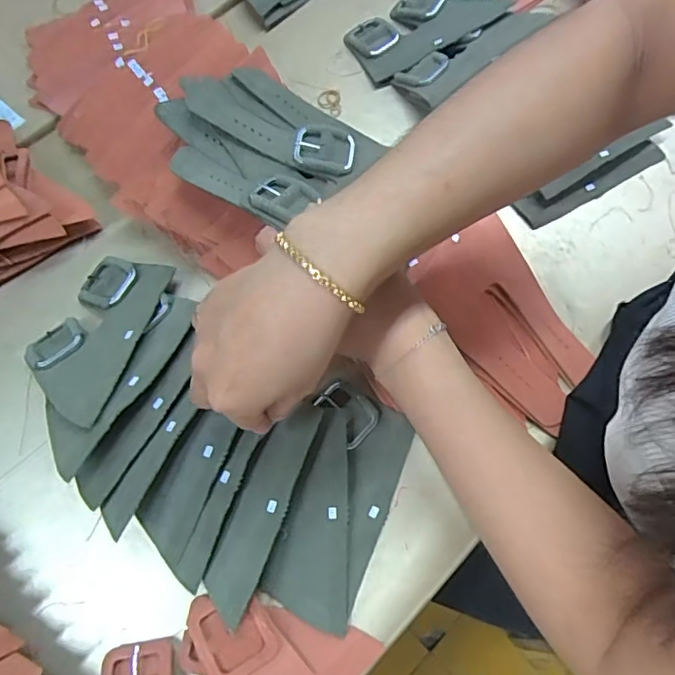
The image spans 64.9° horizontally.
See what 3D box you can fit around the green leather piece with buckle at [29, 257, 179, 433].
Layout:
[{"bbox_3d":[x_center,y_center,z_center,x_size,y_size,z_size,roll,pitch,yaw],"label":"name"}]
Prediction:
[{"bbox_3d":[-0.188,-0.005,0.408,0.089,0.010,0.146,5,54,18],"label":"green leather piece with buckle"}]

